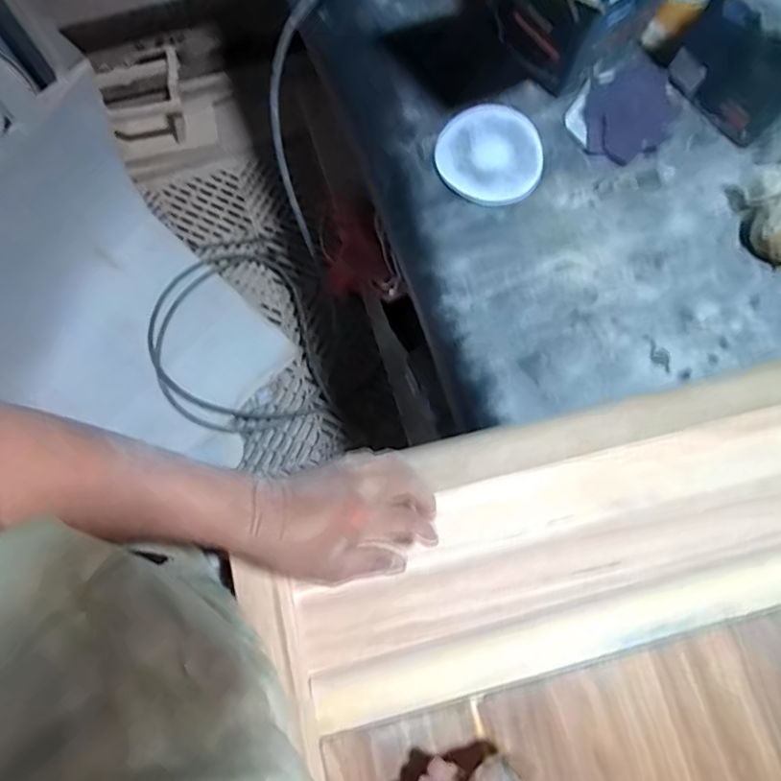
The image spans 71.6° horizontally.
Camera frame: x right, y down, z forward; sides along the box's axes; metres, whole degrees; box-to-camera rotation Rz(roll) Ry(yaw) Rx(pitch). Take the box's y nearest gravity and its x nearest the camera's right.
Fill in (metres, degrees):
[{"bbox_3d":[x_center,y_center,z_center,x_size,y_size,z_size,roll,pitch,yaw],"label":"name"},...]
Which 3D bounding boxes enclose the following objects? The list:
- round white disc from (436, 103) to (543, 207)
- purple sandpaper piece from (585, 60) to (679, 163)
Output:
[{"bbox_3d":[0.108,-0.255,0.584,0.110,0.016,0.117,0,75,0],"label":"round white disc"},{"bbox_3d":[0.270,-0.314,0.608,0.094,0.012,0.136,20,76,5],"label":"purple sandpaper piece"}]

